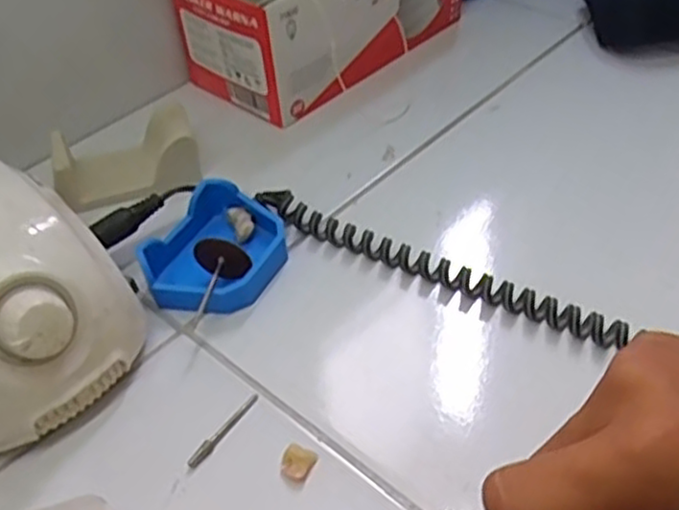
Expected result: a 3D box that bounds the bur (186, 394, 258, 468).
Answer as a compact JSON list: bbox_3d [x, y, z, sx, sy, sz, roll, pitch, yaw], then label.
[{"bbox_3d":[-0.051,0.077,0.323,0.005,0.004,0.043,27,53,28],"label":"bur"}]

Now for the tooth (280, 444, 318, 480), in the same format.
[{"bbox_3d":[-0.018,0.087,0.307,0.013,0.006,0.015,19,49,22],"label":"tooth"}]

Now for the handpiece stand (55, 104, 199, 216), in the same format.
[{"bbox_3d":[-0.133,-0.060,0.453,0.084,0.028,0.059,-16,46,-11],"label":"handpiece stand"}]

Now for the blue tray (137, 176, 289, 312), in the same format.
[{"bbox_3d":[-0.065,-0.006,0.390,0.062,0.029,0.077,15,48,18],"label":"blue tray"}]

